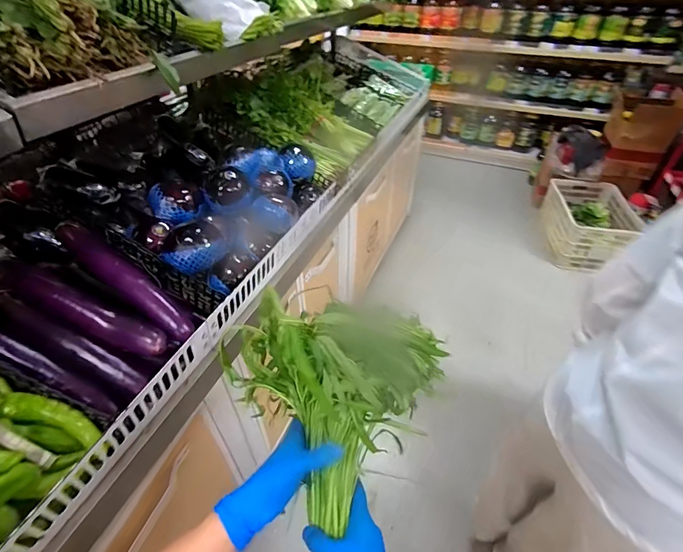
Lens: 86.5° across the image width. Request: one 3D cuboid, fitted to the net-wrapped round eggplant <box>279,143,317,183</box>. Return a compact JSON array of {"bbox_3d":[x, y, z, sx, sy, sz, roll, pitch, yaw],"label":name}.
[{"bbox_3d":[-0.133,-0.353,1.115,0.107,0.096,0.115,0,41,0],"label":"net-wrapped round eggplant"}]

